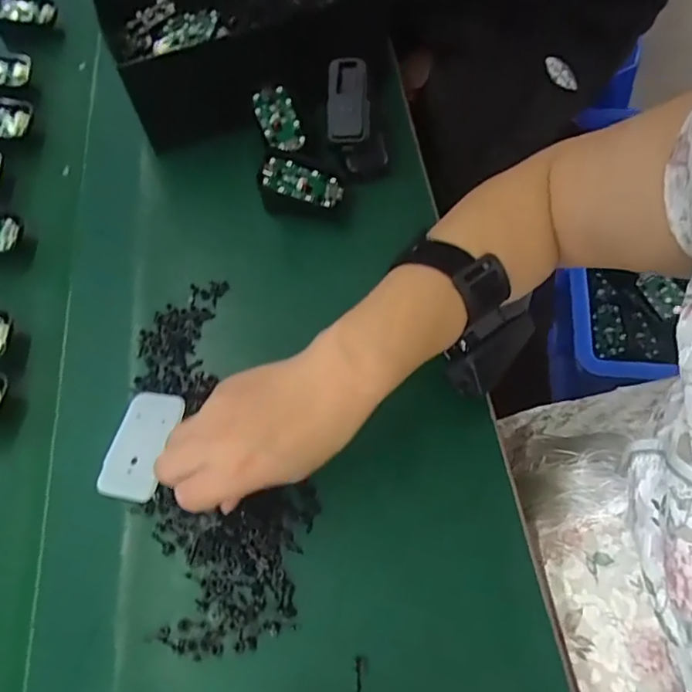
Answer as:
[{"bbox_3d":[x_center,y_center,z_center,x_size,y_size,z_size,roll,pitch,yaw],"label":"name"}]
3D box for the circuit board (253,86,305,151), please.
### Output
[{"bbox_3d":[-0.059,-0.198,0.476,0.032,0.005,0.060,-19,85,-9],"label":"circuit board"}]

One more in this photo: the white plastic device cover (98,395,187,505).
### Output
[{"bbox_3d":[-0.134,0.063,0.355,0.039,0.006,0.069,14,65,9],"label":"white plastic device cover"}]

